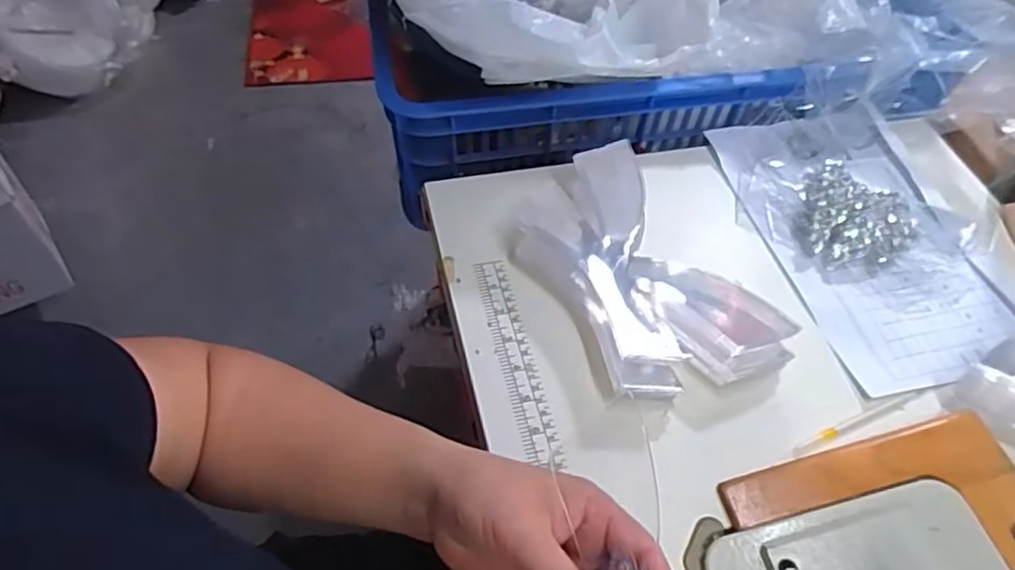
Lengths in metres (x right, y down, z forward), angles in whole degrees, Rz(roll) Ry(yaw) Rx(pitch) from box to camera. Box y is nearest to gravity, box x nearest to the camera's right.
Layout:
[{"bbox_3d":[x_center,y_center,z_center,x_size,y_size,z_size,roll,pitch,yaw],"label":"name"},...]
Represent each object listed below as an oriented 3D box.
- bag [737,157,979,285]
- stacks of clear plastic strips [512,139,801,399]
[{"bbox_3d":[0.311,-0.076,0.602,0.189,0.039,0.143,-10,56,-10],"label":"bag"},{"bbox_3d":[0.097,-0.016,0.539,0.126,0.046,0.238,-25,60,-19],"label":"stacks of clear plastic strips"}]

